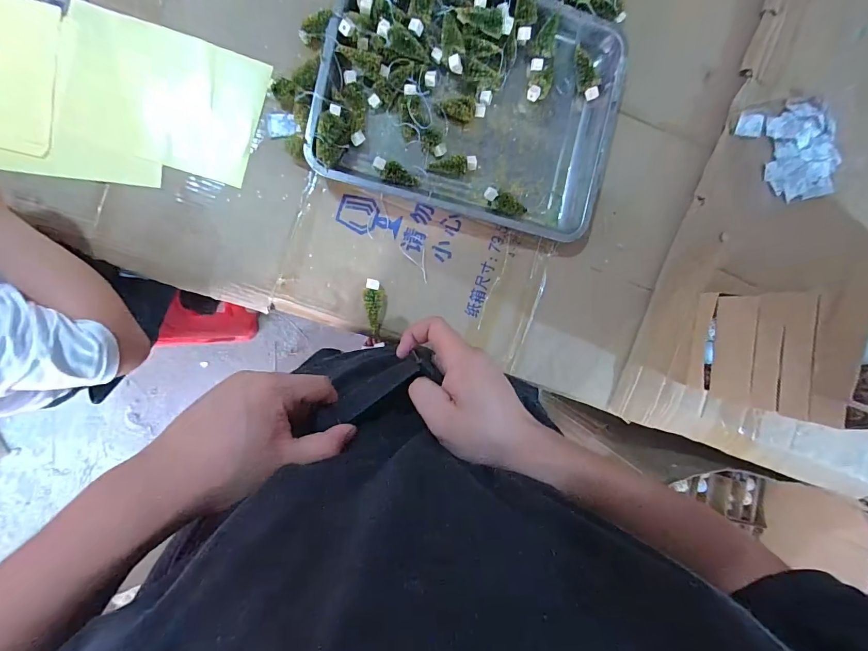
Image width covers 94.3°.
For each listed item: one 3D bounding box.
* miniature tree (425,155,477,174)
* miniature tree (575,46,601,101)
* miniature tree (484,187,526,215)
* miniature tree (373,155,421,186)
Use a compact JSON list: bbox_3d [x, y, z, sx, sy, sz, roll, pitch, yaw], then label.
[{"bbox_3d":[0.028,-0.248,0.628,0.072,0.032,0.023,-1,94,-9],"label":"miniature tree"},{"bbox_3d":[0.245,-0.403,0.647,0.027,0.025,0.079,-17,96,-8],"label":"miniature tree"},{"bbox_3d":[0.114,-0.193,0.645,0.073,0.034,0.029,20,90,-10],"label":"miniature tree"},{"bbox_3d":[-0.058,-0.229,0.614,0.074,0.034,0.026,21,90,-10],"label":"miniature tree"}]

